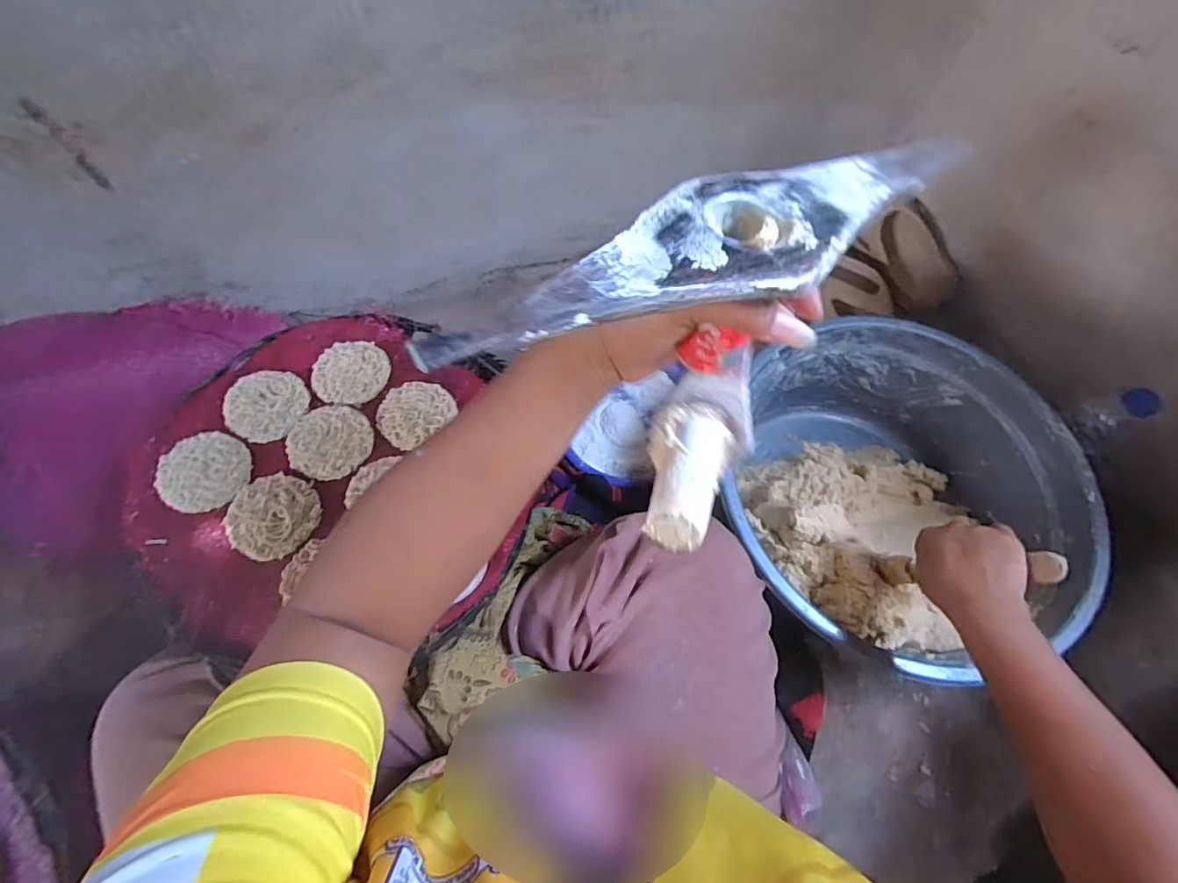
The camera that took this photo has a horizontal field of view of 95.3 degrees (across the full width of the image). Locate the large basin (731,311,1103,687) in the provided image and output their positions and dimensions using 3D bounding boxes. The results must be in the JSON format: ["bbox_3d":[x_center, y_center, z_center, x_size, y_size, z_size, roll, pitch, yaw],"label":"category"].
[{"bbox_3d":[0.361,0.070,0.672,0.386,0.194,0.384,1,64,-3],"label":"large basin"}]

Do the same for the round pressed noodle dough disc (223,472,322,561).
[{"bbox_3d":[-0.289,0.068,0.488,0.075,0.009,0.076,1,64,-3],"label":"round pressed noodle dough disc"}]

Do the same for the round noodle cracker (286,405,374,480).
[{"bbox_3d":[-0.253,0.000,0.526,0.077,0.007,0.074,1,64,-3],"label":"round noodle cracker"}]

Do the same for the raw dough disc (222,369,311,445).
[{"bbox_3d":[-0.323,-0.038,0.535,0.076,0.011,0.074,1,64,-3],"label":"raw dough disc"}]

